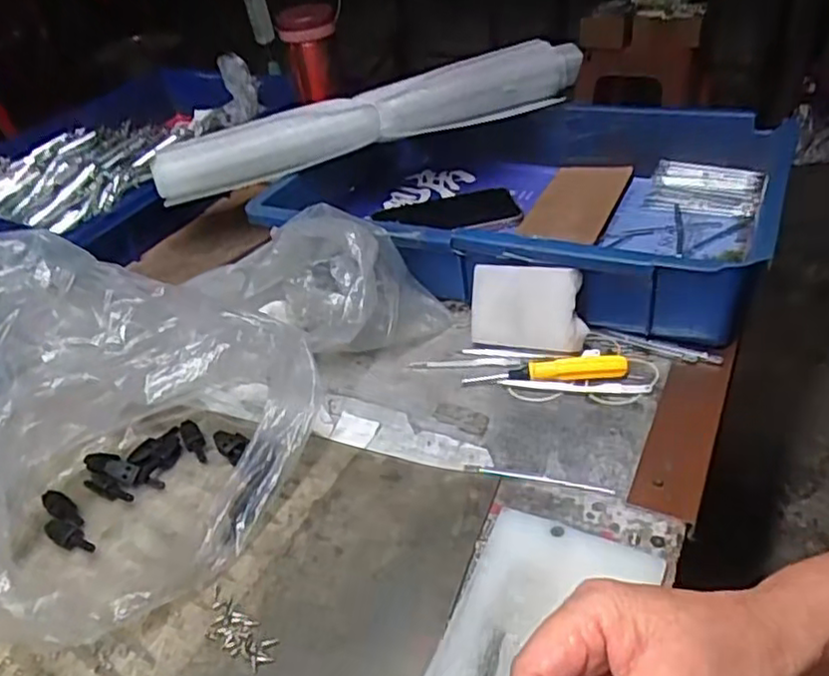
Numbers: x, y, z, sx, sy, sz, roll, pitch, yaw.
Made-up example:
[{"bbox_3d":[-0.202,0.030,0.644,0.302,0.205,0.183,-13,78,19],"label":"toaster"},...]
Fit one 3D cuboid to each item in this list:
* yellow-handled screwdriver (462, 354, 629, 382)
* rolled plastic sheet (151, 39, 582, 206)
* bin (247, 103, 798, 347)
[{"bbox_3d":[0.095,0.024,0.493,0.115,0.018,0.015,-2,37,7],"label":"yellow-handled screwdriver"},{"bbox_3d":[-0.037,-0.218,0.665,0.431,0.062,0.042,-16,37,-11],"label":"rolled plastic sheet"},{"bbox_3d":[0.093,-0.124,0.633,0.426,0.092,0.274,12,41,24],"label":"bin"}]

